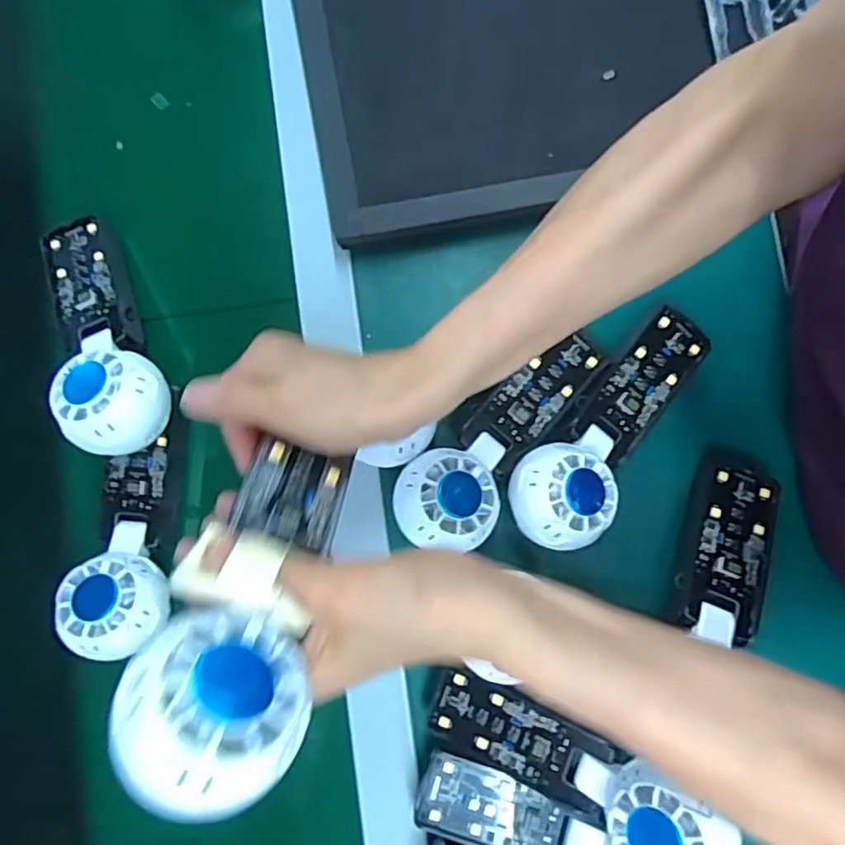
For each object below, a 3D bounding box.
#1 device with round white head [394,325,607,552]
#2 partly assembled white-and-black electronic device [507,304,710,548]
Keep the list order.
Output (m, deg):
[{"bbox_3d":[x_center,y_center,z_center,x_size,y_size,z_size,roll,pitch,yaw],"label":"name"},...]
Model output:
[{"bbox_3d":[0.048,0.005,0.383,0.059,0.034,0.164,36,81,7],"label":"device with round white head"},{"bbox_3d":[0.115,-0.001,0.381,0.058,0.031,0.170,34,81,7],"label":"partly assembled white-and-black electronic device"}]

